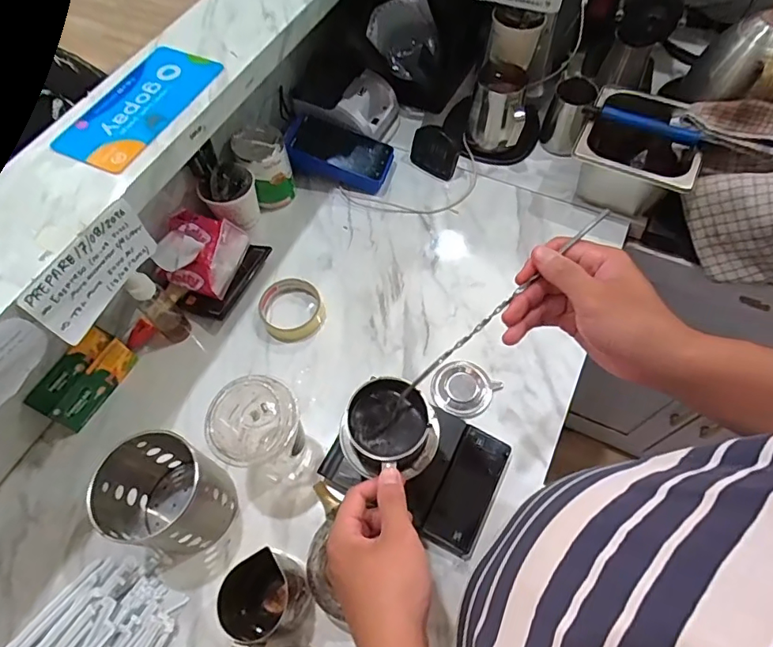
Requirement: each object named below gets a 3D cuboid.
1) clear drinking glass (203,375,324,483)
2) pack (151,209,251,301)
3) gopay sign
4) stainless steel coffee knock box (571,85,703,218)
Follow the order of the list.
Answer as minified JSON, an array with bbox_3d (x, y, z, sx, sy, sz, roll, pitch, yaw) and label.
[{"bbox_3d":[-0.128,0.122,0.536,0.083,0.140,0.091,-38,67,-17],"label":"clear drinking glass"},{"bbox_3d":[-0.246,-0.095,0.663,0.092,0.057,0.093,14,62,9],"label":"pack"},{"bbox_3d":[-0.261,-0.230,0.520,0.102,0.006,0.178,21,63,13],"label":"gopay sign"},{"bbox_3d":[0.361,-0.247,0.730,0.157,0.110,0.171,25,65,14],"label":"stainless steel coffee knock box"}]

